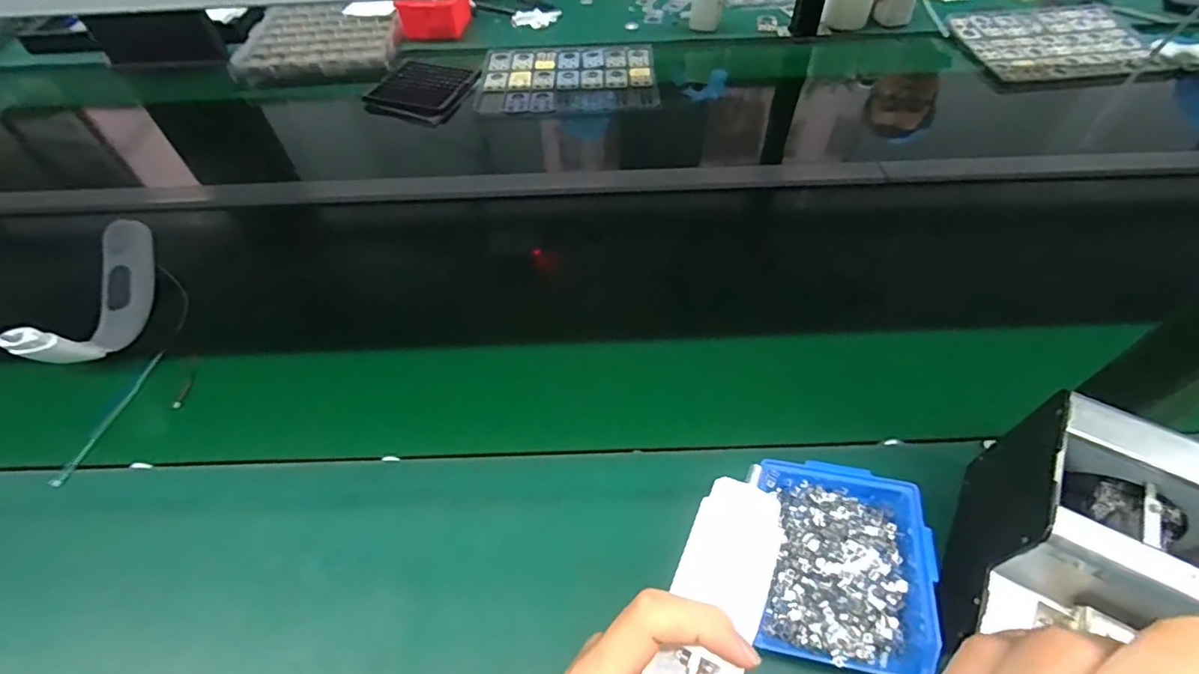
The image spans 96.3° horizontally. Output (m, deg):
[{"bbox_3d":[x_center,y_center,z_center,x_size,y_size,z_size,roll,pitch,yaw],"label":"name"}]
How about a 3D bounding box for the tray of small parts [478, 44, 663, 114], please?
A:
[{"bbox_3d":[-0.057,-0.473,0.998,0.315,0.033,0.217,-3,53,-2],"label":"tray of small parts"}]

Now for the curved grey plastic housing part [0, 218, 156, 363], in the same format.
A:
[{"bbox_3d":[-0.557,-0.033,0.602,0.047,0.110,0.210,-11,38,-7],"label":"curved grey plastic housing part"}]

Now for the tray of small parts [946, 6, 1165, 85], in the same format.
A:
[{"bbox_3d":[0.864,-0.562,1.015,0.323,0.020,0.260,-5,53,-3],"label":"tray of small parts"}]

